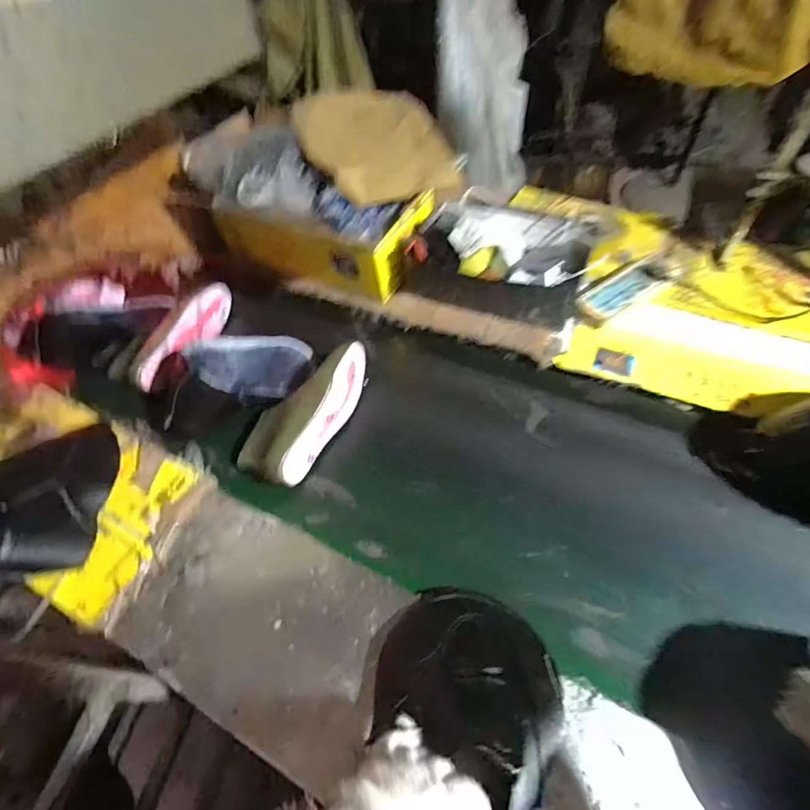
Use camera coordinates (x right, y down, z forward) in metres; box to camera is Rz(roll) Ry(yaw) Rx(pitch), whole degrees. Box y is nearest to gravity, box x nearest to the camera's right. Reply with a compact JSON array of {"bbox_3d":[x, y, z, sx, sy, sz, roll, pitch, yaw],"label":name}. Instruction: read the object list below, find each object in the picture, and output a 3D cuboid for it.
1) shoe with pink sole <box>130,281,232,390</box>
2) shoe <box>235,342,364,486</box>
[{"bbox_3d":[-0.428,-0.131,0.851,0.110,0.087,0.286,16,54,16],"label":"shoe with pink sole"},{"bbox_3d":[-0.158,0.001,0.726,0.113,0.086,0.272,24,57,21],"label":"shoe"}]

